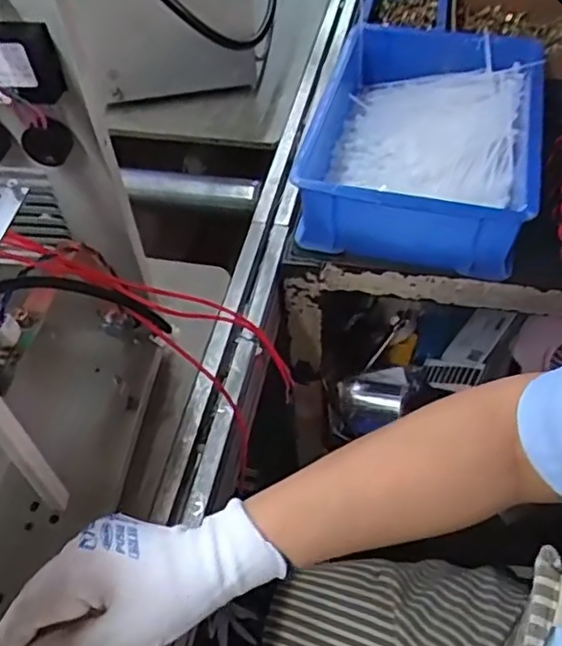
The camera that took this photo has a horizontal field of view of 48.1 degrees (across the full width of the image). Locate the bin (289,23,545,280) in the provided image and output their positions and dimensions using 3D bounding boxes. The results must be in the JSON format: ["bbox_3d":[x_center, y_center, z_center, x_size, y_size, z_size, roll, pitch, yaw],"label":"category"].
[{"bbox_3d":[0.146,-0.197,0.637,0.206,0.078,0.314,9,51,9],"label":"bin"}]

